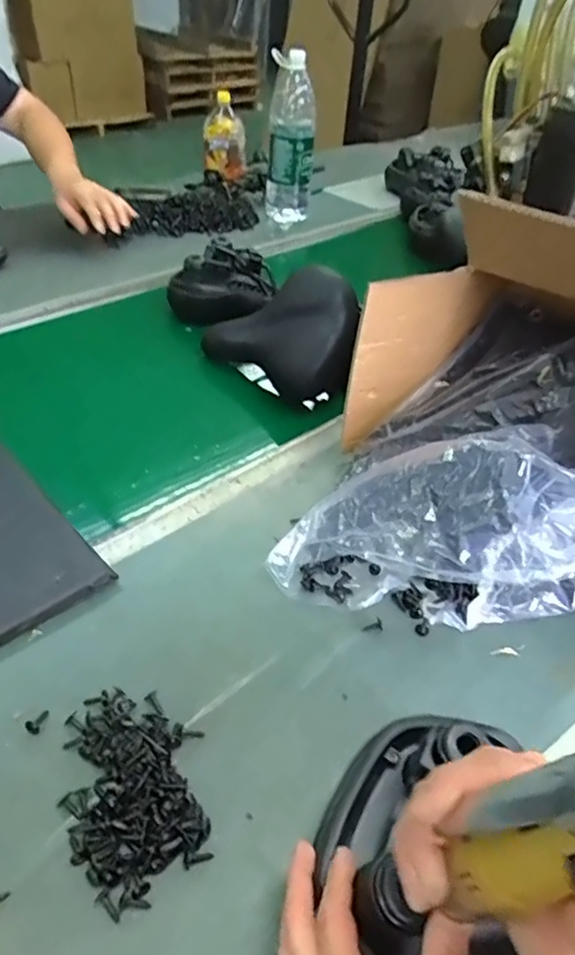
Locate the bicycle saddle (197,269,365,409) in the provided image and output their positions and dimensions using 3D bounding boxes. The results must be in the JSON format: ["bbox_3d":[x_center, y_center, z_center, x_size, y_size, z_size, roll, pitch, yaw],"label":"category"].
[{"bbox_3d":[-0.012,-0.198,0.889,0.217,0.213,0.084,6,42,2],"label":"bicycle saddle"}]

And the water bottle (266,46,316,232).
[{"bbox_3d":[0.005,-0.733,1.351,0.108,0.328,0.082,4,42,0],"label":"water bottle"}]

